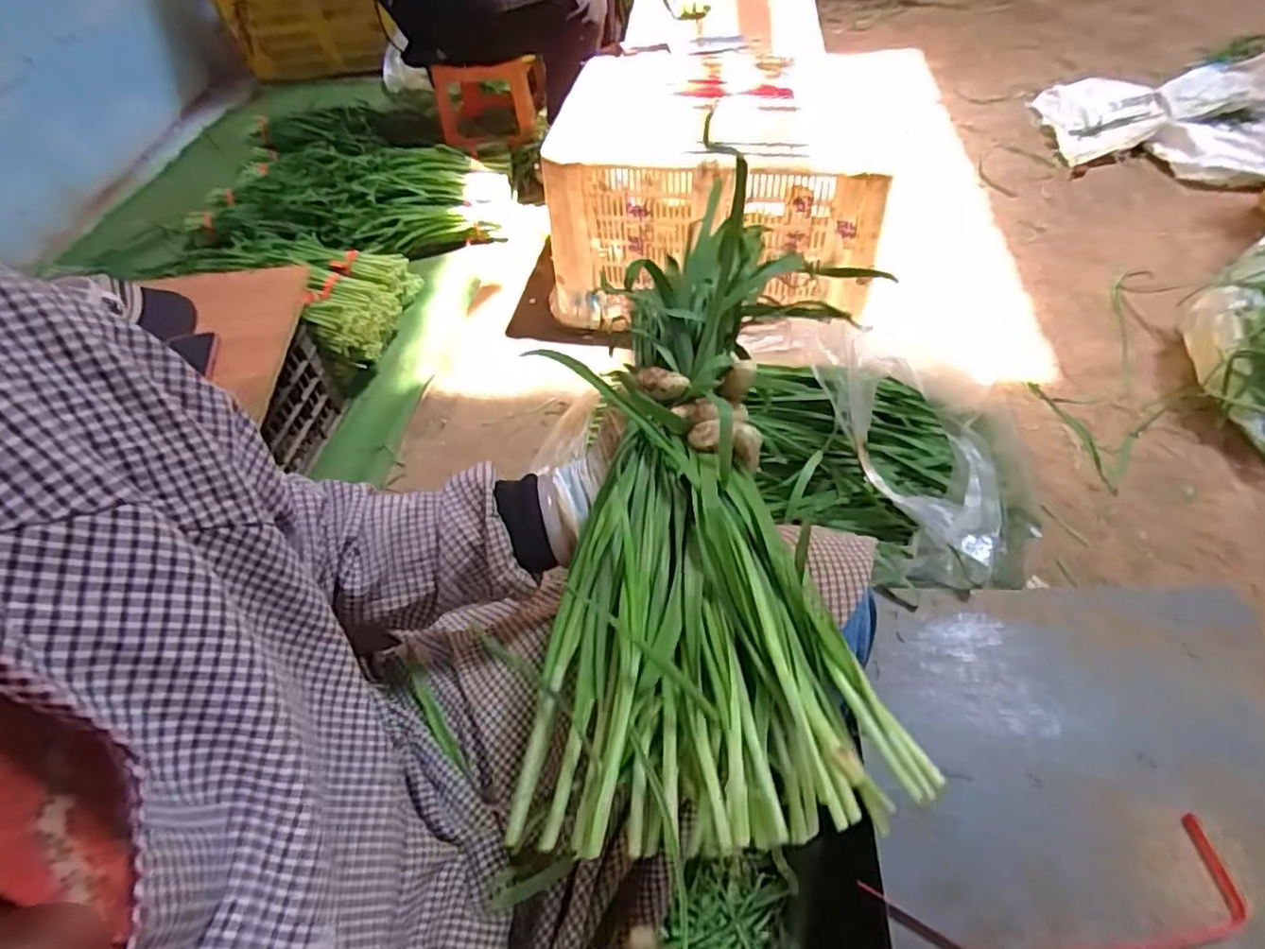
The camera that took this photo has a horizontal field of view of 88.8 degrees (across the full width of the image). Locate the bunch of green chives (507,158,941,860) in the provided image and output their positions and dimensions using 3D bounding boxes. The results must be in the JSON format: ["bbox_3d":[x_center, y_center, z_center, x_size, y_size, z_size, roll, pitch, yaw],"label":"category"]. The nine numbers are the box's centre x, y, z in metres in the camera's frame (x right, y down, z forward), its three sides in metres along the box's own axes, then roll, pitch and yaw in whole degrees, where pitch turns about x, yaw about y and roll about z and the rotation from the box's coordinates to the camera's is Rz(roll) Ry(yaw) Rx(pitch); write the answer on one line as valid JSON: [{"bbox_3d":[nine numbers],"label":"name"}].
[{"bbox_3d":[0.049,0.001,0.380,0.190,0.066,0.393,2,67,6],"label":"bunch of green chives"}]

